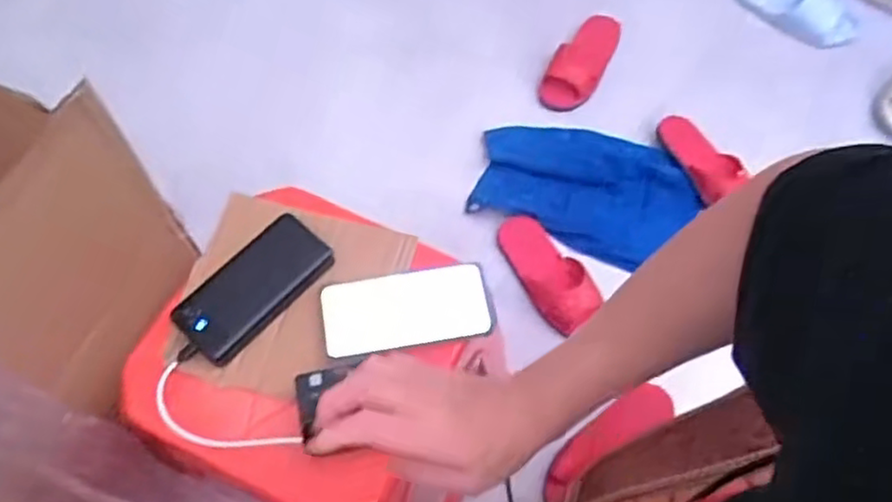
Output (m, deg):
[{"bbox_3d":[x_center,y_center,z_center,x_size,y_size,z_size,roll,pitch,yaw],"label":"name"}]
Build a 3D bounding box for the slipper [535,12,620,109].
[{"bbox_3d":[0.273,-0.391,1.379,0.106,0.066,0.250,24,66,11],"label":"slipper"}]

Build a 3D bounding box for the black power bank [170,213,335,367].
[{"bbox_3d":[-0.189,0.035,0.684,0.077,0.019,0.156,39,69,17],"label":"black power bank"}]

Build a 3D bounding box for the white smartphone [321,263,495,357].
[{"bbox_3d":[-0.038,0.056,0.675,0.160,0.008,0.077,-9,64,-5],"label":"white smartphone"}]

